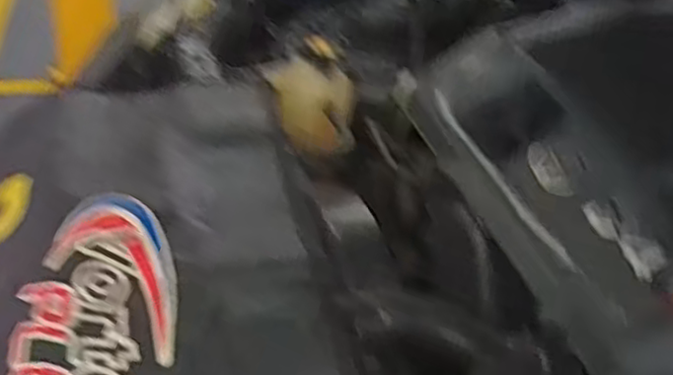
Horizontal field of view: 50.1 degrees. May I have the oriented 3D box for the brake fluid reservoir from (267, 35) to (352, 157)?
[{"bbox_3d":[-0.027,-0.121,0.947,0.108,0.116,0.095,10,34,5],"label":"brake fluid reservoir"}]

